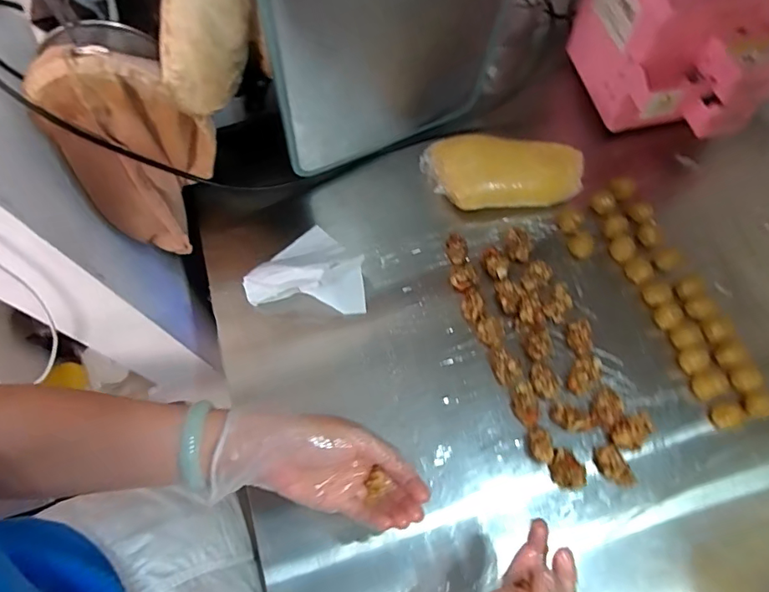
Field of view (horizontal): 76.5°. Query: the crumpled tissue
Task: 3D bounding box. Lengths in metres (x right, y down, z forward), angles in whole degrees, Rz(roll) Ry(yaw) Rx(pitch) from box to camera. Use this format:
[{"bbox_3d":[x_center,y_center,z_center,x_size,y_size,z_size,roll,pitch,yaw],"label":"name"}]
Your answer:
[{"bbox_3d":[-0.092,-0.046,0.593,0.141,0.060,0.114,5,66,5],"label":"crumpled tissue"}]

